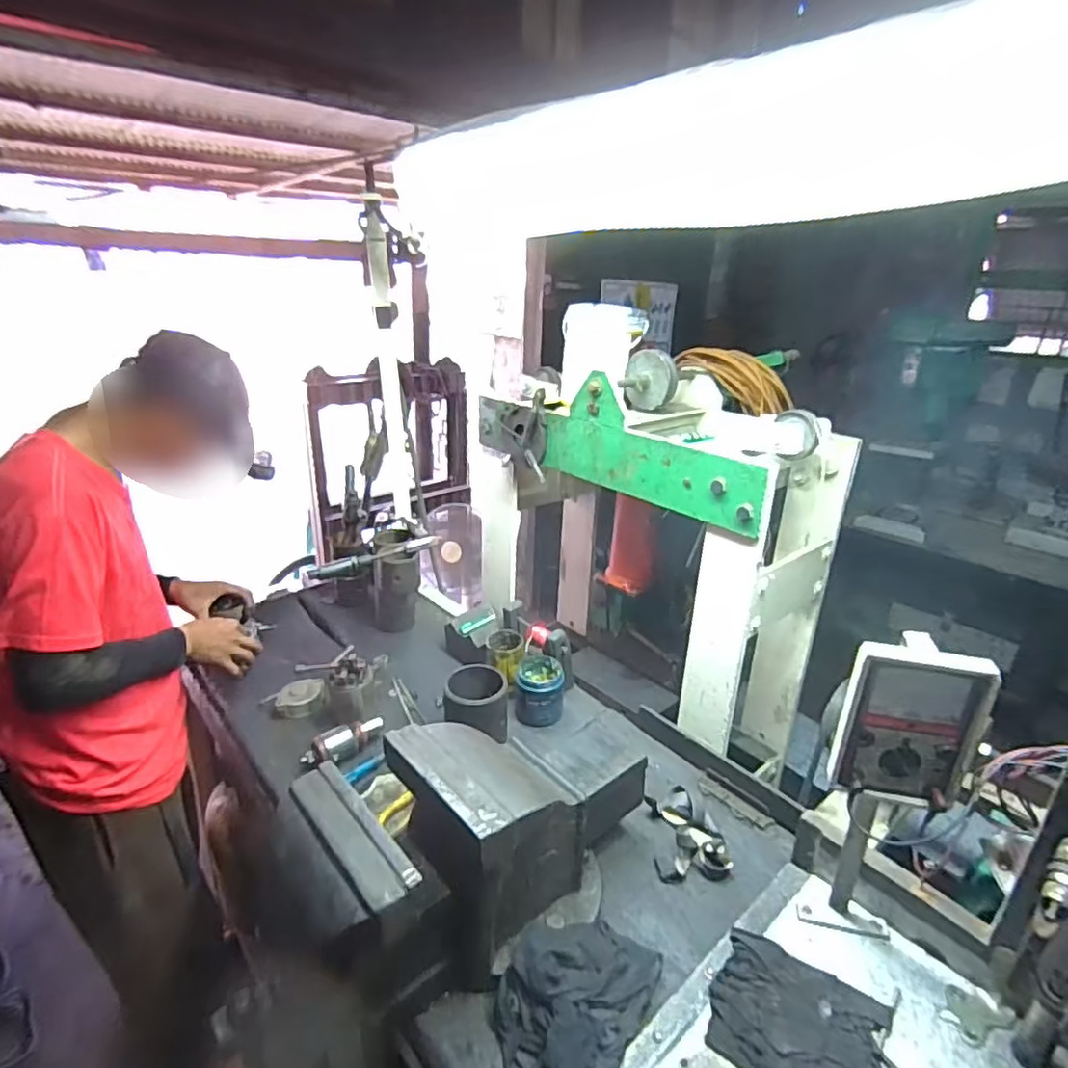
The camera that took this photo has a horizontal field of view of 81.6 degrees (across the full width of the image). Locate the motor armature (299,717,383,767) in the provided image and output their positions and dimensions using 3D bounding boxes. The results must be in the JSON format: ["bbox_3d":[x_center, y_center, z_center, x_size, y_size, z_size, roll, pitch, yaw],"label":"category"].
[{"bbox_3d":[-0.334,0.365,1.090,0.050,0.051,0.149,19,28,35],"label":"motor armature"}]

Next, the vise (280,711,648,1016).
[{"bbox_3d":[-0.047,0.361,0.769,0.460,0.237,0.190,-15,28,-36],"label":"vise"}]

